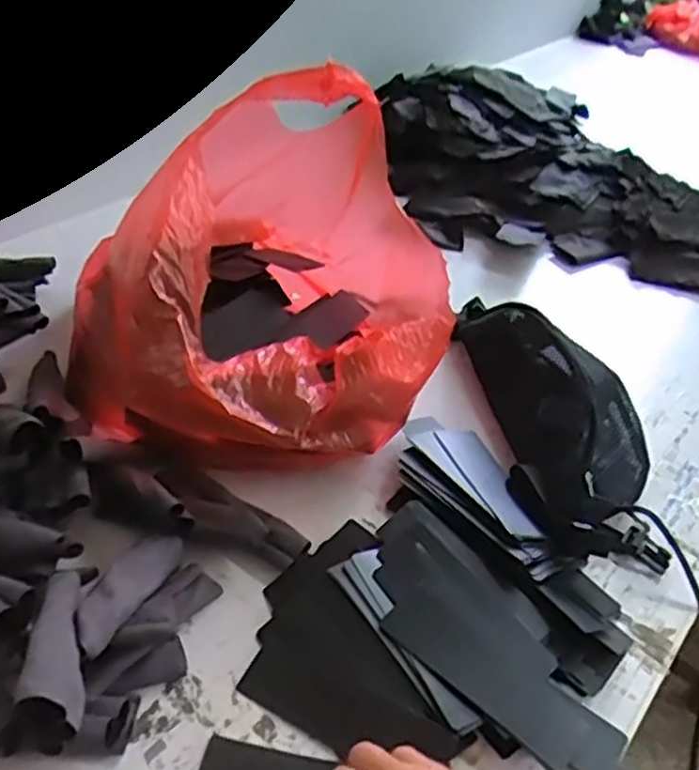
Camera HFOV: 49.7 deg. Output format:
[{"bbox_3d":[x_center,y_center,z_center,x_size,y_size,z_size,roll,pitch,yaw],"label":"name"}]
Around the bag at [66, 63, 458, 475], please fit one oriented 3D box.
[{"bbox_3d":[-0.083,-0.115,0.715,0.341,0.242,0.358,-7,41,-17],"label":"bag"}]

